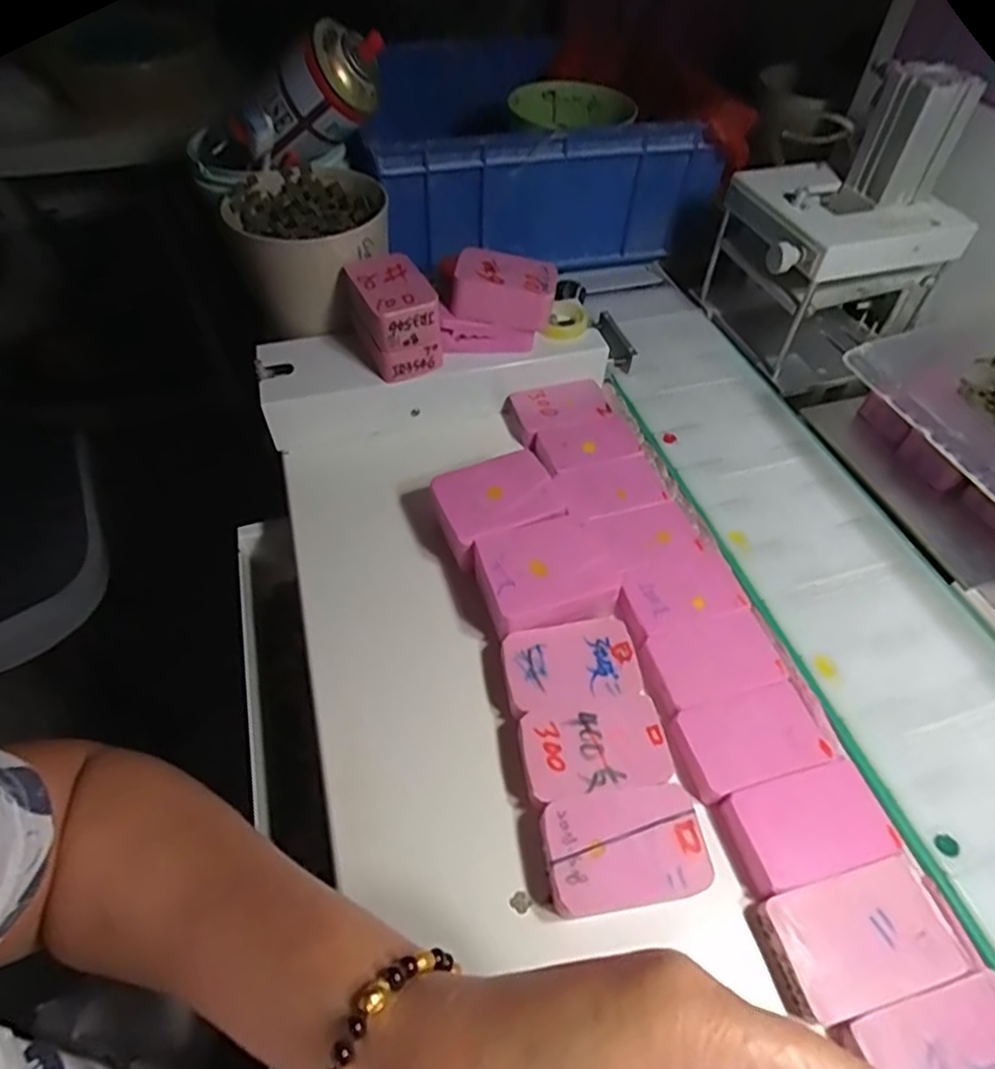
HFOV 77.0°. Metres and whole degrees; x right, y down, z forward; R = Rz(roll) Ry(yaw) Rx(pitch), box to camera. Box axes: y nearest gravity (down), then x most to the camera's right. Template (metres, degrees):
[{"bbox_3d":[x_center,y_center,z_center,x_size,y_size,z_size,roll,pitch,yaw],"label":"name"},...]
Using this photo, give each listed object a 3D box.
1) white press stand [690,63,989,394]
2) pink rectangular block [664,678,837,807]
[{"bbox_3d":[0.263,-0.232,0.478,0.144,0.188,0.133,-5,52,-10],"label":"white press stand"},{"bbox_3d":[0.126,0.105,0.320,0.074,0.016,0.044,-11,53,-14],"label":"pink rectangular block"}]

